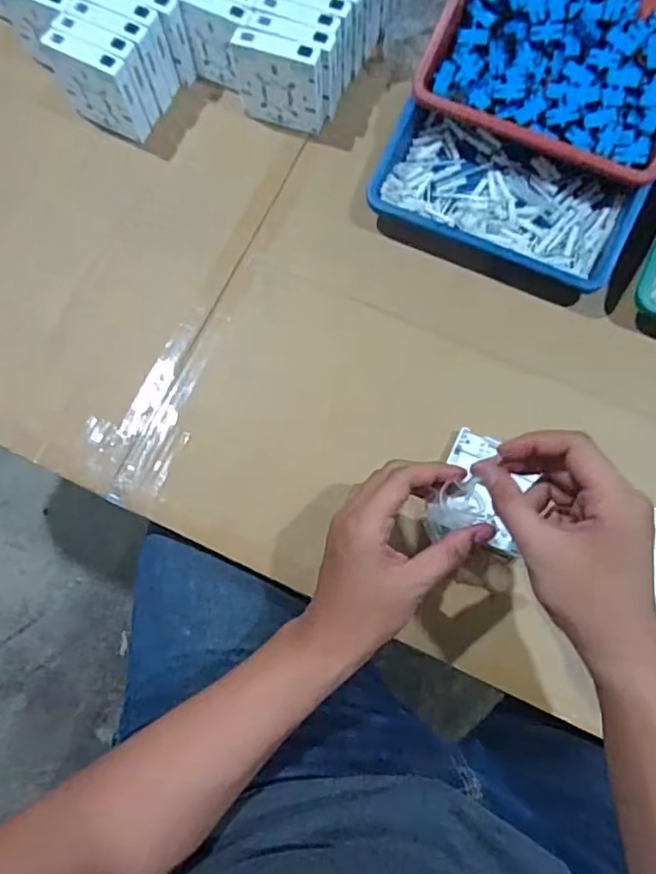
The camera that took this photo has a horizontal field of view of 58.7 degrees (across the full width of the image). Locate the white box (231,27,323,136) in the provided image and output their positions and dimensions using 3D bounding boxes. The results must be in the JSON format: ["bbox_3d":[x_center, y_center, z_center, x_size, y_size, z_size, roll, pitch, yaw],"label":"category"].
[{"bbox_3d":[-0.049,-0.353,0.583,0.087,0.085,0.023,20,76,7],"label":"white box"}]

